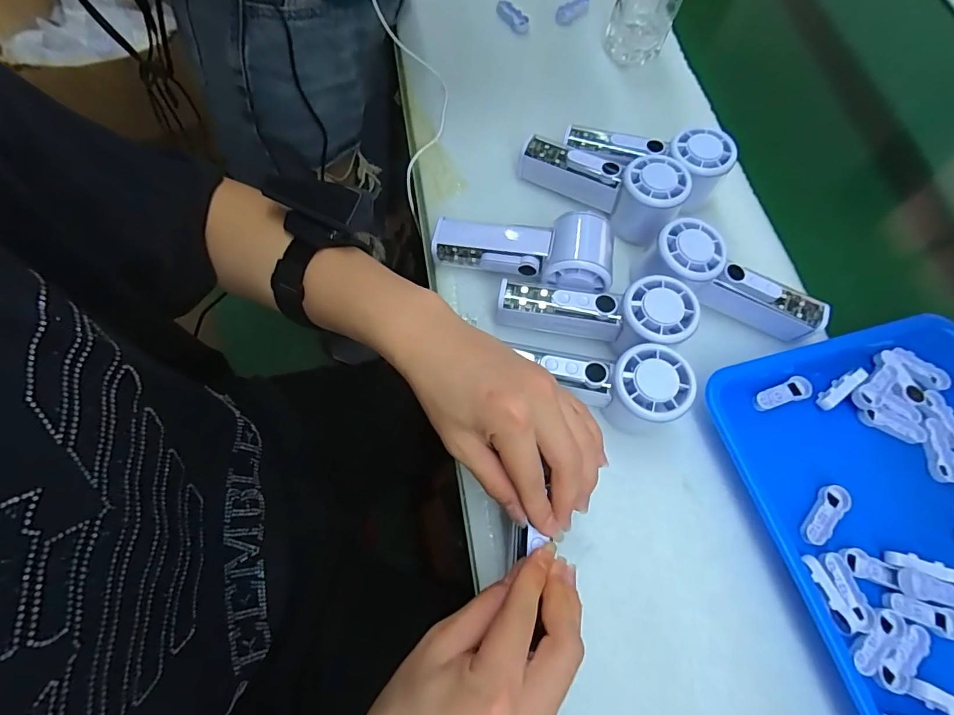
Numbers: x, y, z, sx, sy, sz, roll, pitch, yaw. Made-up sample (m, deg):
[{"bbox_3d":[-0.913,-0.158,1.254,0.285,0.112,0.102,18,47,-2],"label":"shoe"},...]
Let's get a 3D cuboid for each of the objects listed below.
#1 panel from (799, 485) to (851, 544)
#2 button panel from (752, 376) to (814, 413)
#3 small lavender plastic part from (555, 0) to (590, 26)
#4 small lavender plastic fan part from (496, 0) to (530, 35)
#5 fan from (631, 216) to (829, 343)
[{"bbox_3d":[0.264,0.119,0.343,0.053,0.005,0.020,-42,77,-16],"label":"panel"},{"bbox_3d":[0.256,0.031,0.380,0.051,0.007,0.017,-17,71,-9],"label":"button panel"},{"bbox_3d":[0.118,-0.424,0.553,0.046,0.014,0.020,-31,74,1],"label":"small lavender plastic part"},{"bbox_3d":[0.042,-0.408,0.543,0.047,0.025,0.011,39,73,11],"label":"small lavender plastic fan part"},{"bbox_3d":[0.214,-0.058,0.392,0.157,0.061,0.059,26,70,-7],"label":"fan"}]

